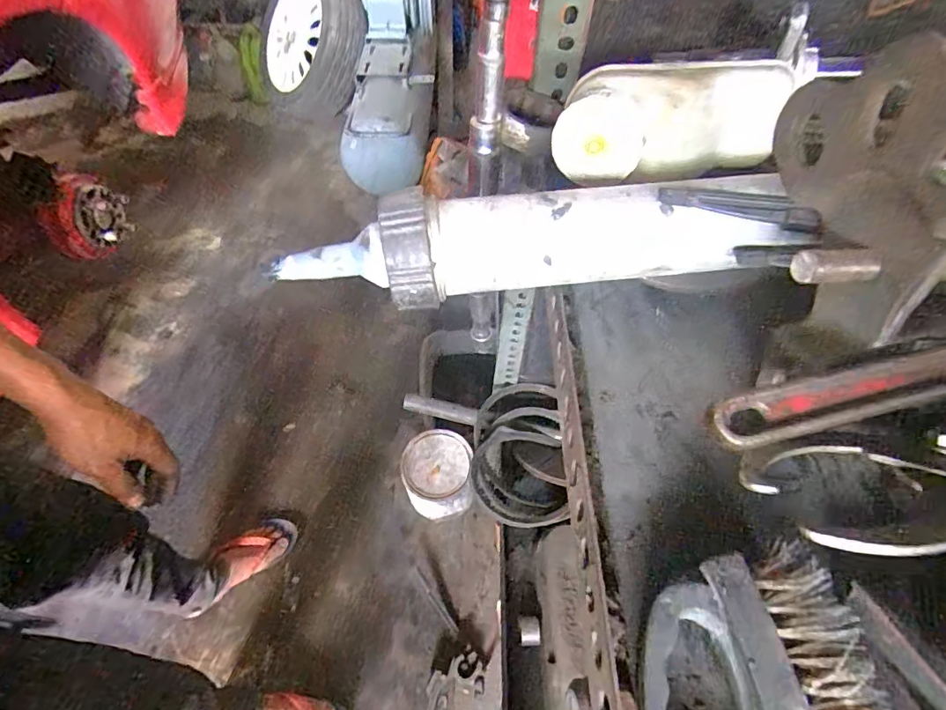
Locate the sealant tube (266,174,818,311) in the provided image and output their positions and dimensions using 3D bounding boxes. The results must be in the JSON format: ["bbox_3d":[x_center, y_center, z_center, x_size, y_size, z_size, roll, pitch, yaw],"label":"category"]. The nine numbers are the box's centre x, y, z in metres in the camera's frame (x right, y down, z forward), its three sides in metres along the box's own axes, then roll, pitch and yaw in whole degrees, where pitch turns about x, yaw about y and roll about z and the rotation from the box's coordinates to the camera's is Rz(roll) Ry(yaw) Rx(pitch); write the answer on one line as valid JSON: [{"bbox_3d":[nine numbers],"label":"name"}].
[{"bbox_3d":[0.032,-0.062,0.274,0.293,0.049,0.043,-3,53,-4],"label":"sealant tube"}]

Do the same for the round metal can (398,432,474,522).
[{"bbox_3d":[-0.086,0.296,1.168,0.151,0.199,0.153,1,52,-1],"label":"round metal can"}]

